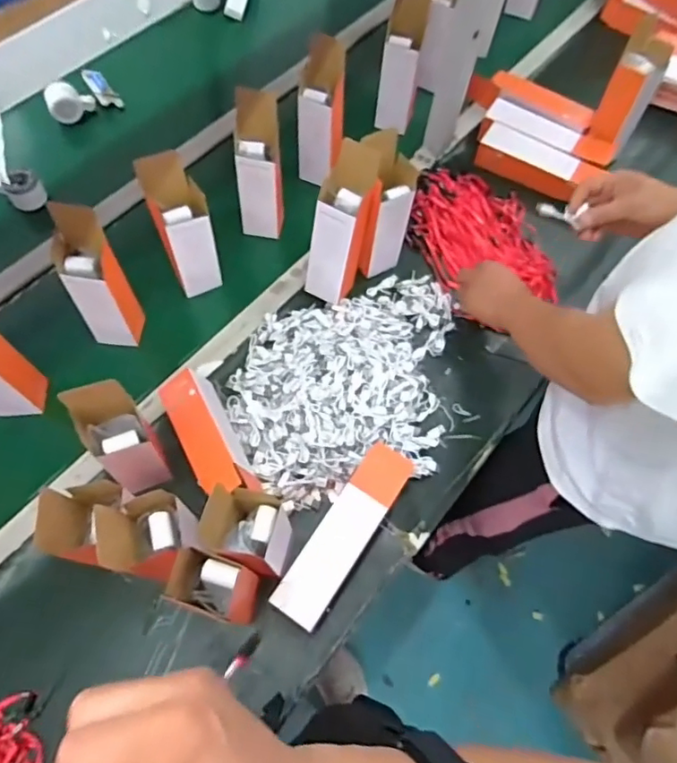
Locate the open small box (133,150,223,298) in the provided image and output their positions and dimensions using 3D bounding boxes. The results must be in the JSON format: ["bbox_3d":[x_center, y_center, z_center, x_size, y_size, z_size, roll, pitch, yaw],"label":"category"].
[{"bbox_3d":[-0.231,-0.226,0.829,0.075,0.219,0.076,-22,68,-13],"label":"open small box"}]

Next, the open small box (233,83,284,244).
[{"bbox_3d":[-0.128,-0.338,0.892,0.074,0.219,0.072,-1,65,-4],"label":"open small box"}]

